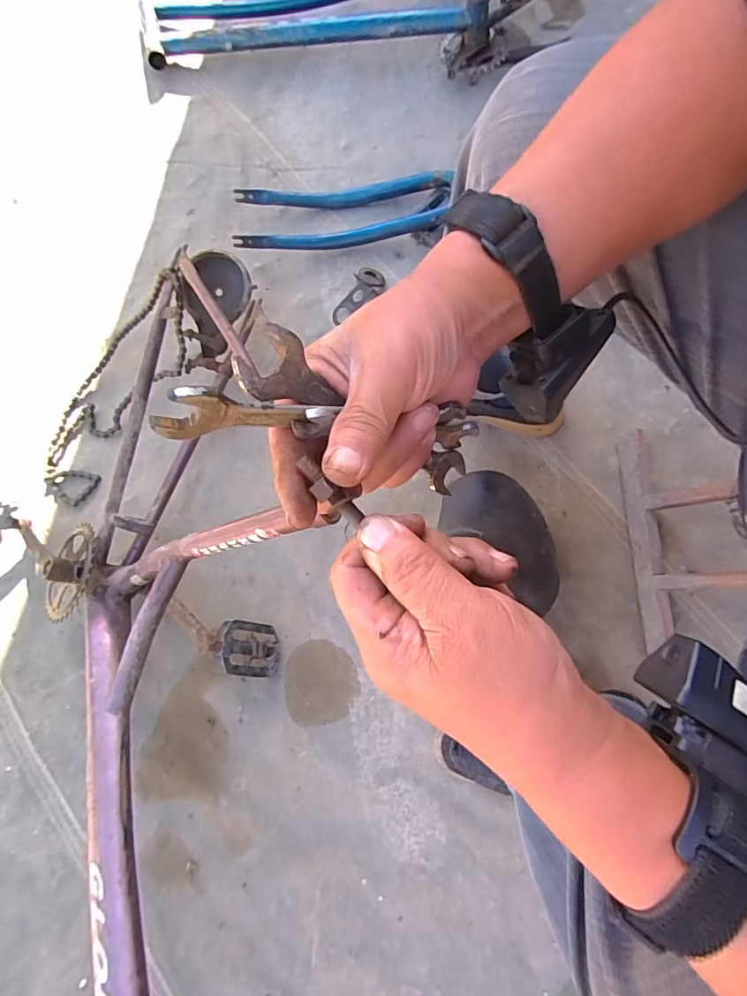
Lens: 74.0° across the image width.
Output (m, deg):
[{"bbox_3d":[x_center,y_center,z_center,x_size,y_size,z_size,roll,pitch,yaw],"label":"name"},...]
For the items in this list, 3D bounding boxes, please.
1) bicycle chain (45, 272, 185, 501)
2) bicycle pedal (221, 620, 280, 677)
[{"bbox_3d":[-0.386,-0.176,0.746,0.380,0.073,0.183,-45,77,17],"label":"bicycle chain"},{"bbox_3d":[-0.166,0.201,0.661,0.021,0.088,0.068,-16,63,37],"label":"bicycle pedal"}]

